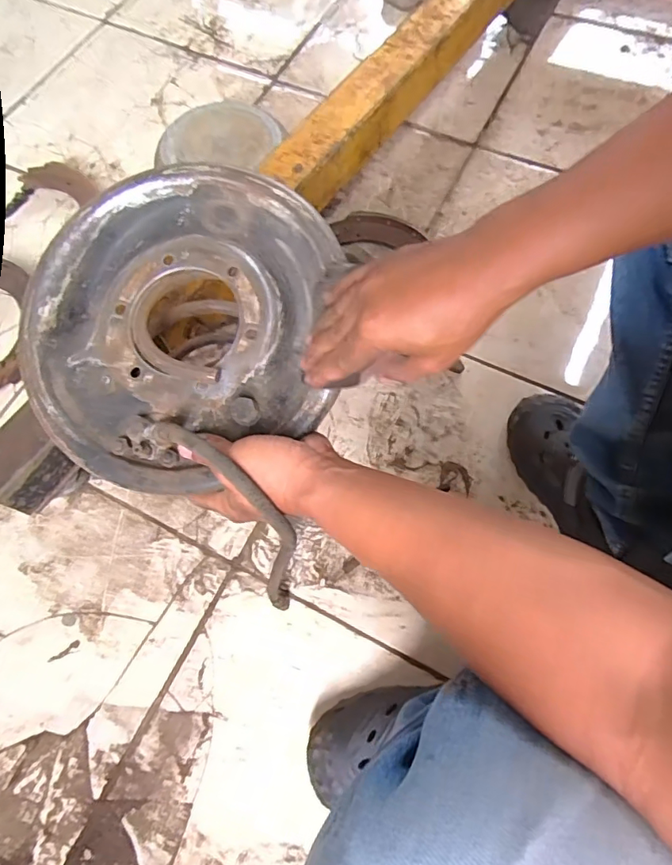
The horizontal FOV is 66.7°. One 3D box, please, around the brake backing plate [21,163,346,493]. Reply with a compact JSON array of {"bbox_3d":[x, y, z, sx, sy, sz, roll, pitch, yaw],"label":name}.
[{"bbox_3d":[-0.127,-0.087,0.404,0.239,0.060,0.250,2,69,0],"label":"brake backing plate"}]

